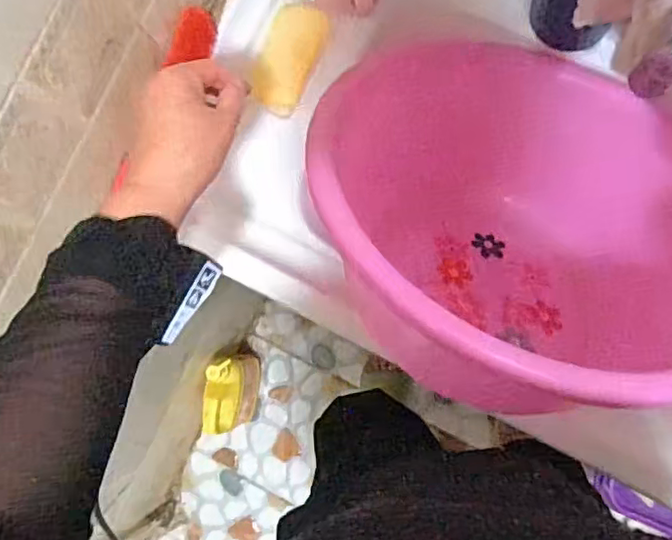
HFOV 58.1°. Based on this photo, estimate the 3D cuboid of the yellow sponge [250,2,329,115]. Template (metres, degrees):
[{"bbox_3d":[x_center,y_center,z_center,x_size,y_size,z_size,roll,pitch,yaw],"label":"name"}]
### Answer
[{"bbox_3d":[-0.050,-0.217,0.621,0.053,0.021,0.109,24,86,8],"label":"yellow sponge"}]

